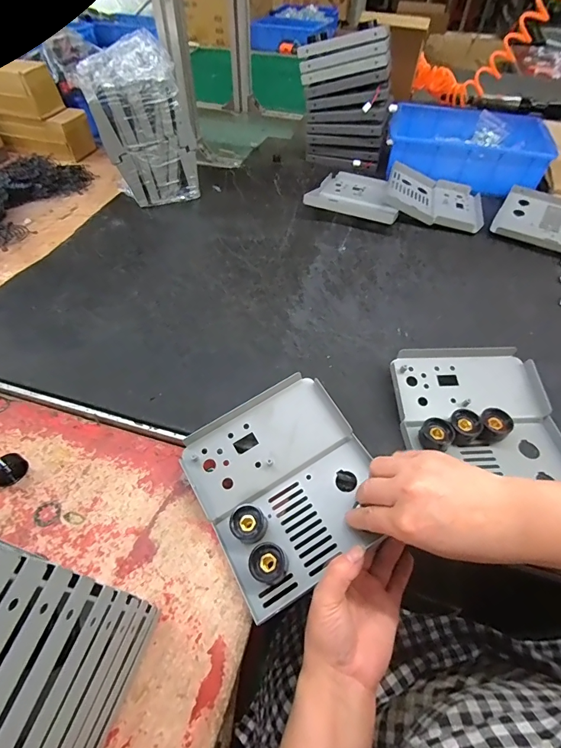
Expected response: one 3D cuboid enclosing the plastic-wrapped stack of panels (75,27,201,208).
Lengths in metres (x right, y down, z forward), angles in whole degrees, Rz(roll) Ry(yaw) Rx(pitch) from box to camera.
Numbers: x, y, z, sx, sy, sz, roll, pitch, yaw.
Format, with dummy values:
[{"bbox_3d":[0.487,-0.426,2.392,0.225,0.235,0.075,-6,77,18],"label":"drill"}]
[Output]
[{"bbox_3d":[-0.241,-0.433,0.675,0.145,0.207,0.140,-18,54,-14],"label":"plastic-wrapped stack of panels"}]

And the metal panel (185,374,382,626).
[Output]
[{"bbox_3d":[0.005,0.099,0.362,0.155,0.032,0.170,-30,68,-9],"label":"metal panel"}]

